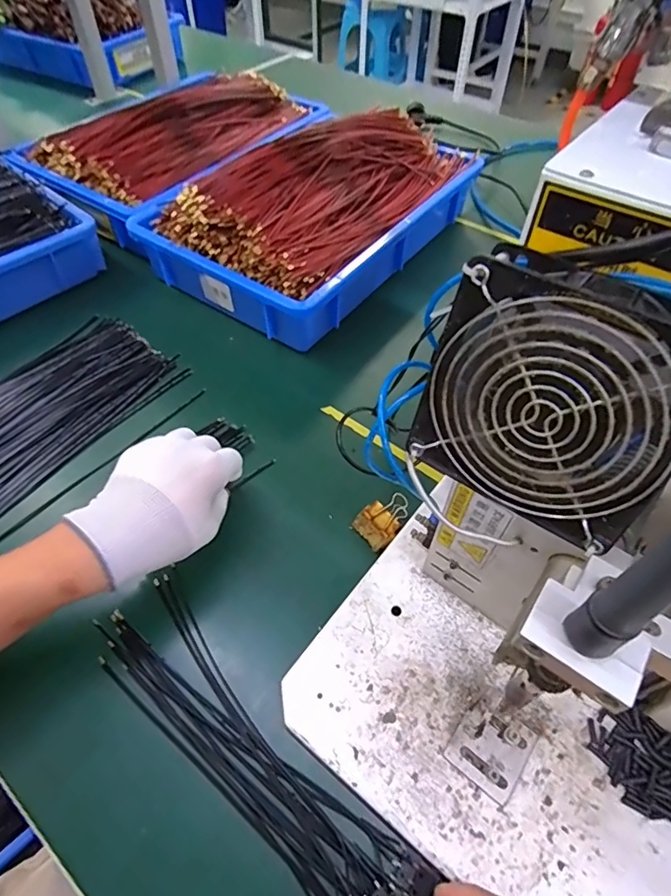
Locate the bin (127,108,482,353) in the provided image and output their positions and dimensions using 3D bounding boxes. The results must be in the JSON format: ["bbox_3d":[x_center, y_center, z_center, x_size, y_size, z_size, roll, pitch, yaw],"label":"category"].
[{"bbox_3d":[-0.021,-0.332,0.673,0.281,0.148,0.422,33,59,22],"label":"bin"}]

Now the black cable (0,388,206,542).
[{"bbox_3d":[-0.229,0.014,0.492,0.007,0.006,0.258,33,59,22],"label":"black cable"}]

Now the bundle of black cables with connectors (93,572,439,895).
[{"bbox_3d":[-0.064,0.204,0.335,0.288,0.032,0.075,32,58,28],"label":"bundle of black cables with connectors"}]

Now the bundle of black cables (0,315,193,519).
[{"bbox_3d":[-0.316,-0.042,0.517,0.153,0.027,0.278,27,57,19],"label":"bundle of black cables"}]

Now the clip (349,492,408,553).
[{"bbox_3d":[0.041,0.061,0.437,0.045,0.021,0.037,-36,61,-24],"label":"clip"}]

